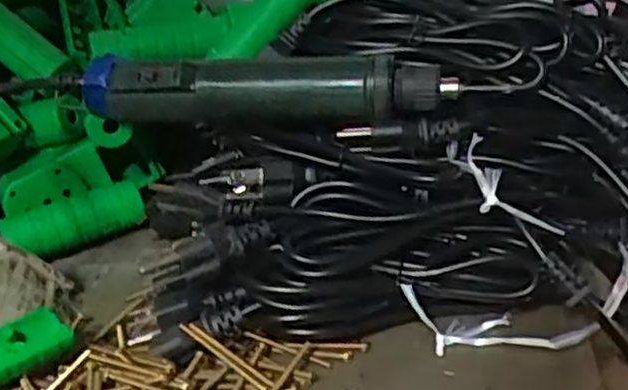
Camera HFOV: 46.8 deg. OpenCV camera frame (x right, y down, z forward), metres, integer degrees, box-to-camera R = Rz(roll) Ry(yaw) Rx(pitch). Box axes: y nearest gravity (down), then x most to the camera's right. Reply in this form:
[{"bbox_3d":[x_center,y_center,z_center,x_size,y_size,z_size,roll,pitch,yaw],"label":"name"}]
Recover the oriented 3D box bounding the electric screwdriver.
[{"bbox_3d":[-0.021,-0.069,0.453,0.255,0.039,0.047,-2,30,10],"label":"electric screwdriver"}]

